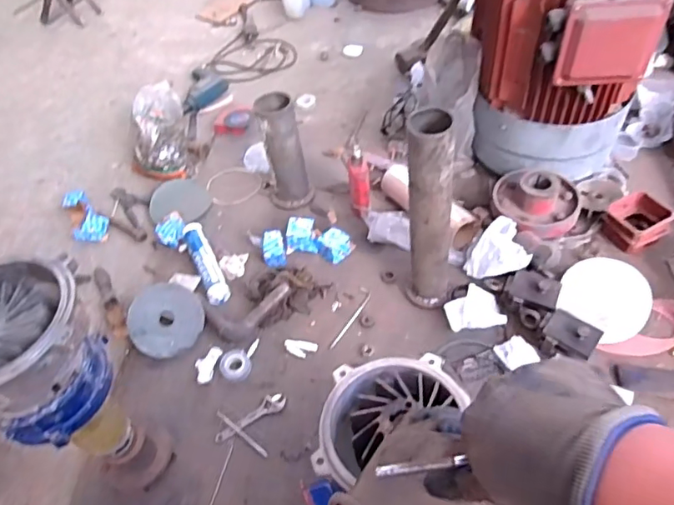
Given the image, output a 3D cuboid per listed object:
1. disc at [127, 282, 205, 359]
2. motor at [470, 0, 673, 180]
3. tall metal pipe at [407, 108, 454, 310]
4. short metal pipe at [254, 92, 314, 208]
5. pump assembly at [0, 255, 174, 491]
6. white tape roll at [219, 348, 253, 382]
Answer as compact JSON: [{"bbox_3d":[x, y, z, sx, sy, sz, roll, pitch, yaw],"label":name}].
[{"bbox_3d":[-0.371,0.144,1.164,0.155,0.013,0.156,1,77,-5],"label":"disc"},{"bbox_3d":[0.462,-0.474,1.111,0.366,0.649,0.383,10,52,14],"label":"motor"},{"bbox_3d":[0.176,-0.050,1.015,0.083,0.456,0.074,10,52,14],"label":"tall metal pipe"},{"bbox_3d":[-0.128,-0.237,1.336,0.105,0.294,0.093,-17,51,-9],"label":"short metal pipe"},{"bbox_3d":[-0.391,0.235,0.832,0.198,0.484,0.181,-3,50,3],"label":"pump assembly"},{"bbox_3d":[-0.210,0.234,1.115,0.062,0.013,0.066,-3,50,3],"label":"white tape roll"}]

